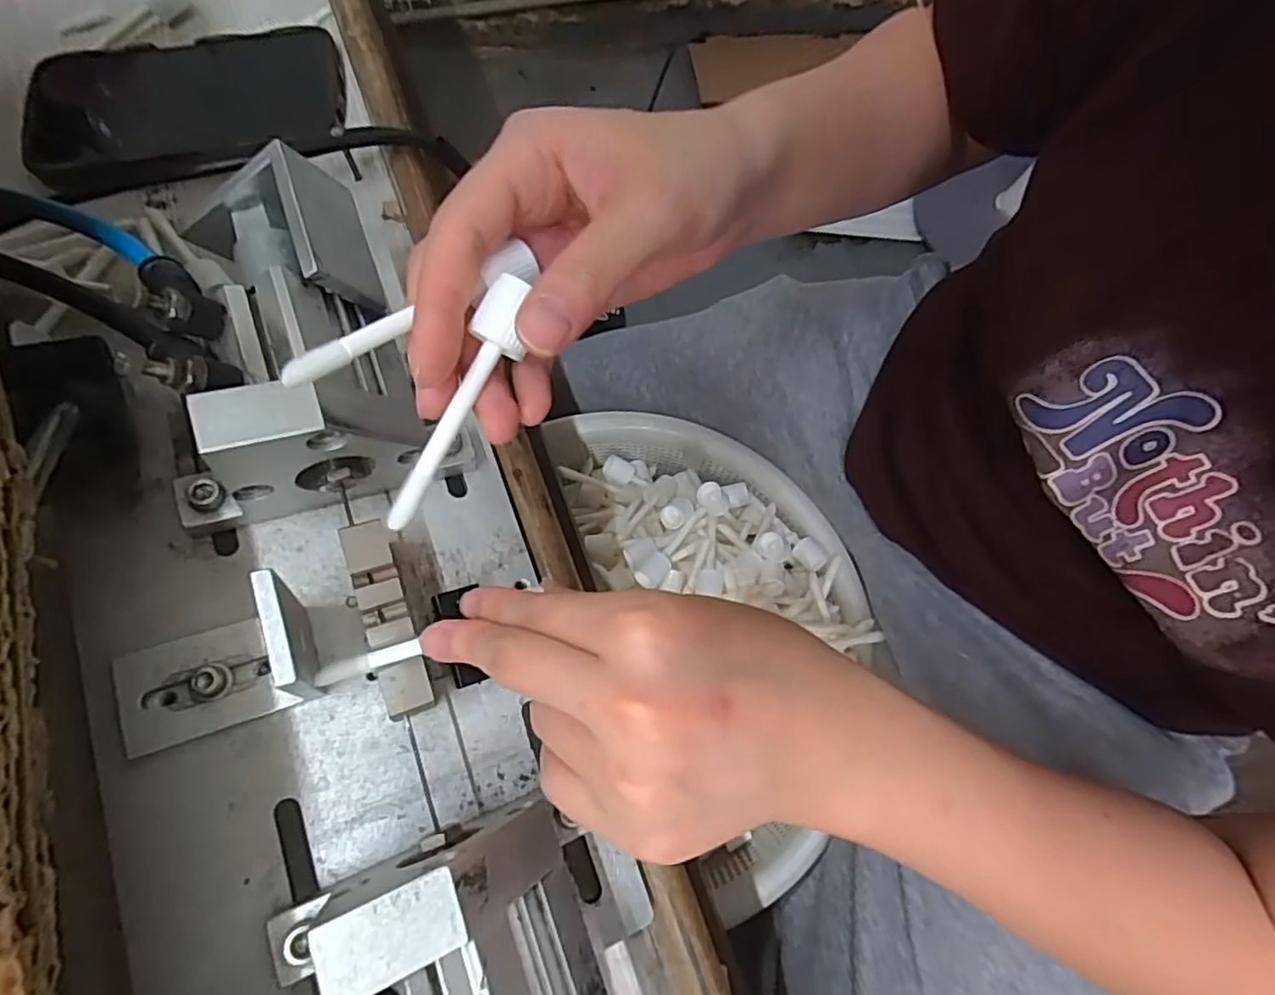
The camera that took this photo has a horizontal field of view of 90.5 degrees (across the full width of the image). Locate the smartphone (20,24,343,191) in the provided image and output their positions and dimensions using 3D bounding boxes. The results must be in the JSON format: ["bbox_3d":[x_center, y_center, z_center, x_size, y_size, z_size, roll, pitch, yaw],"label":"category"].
[{"bbox_3d":[-0.252,-0.221,0.349,0.167,0.011,0.092,-10,75,-4],"label":"smartphone"}]

